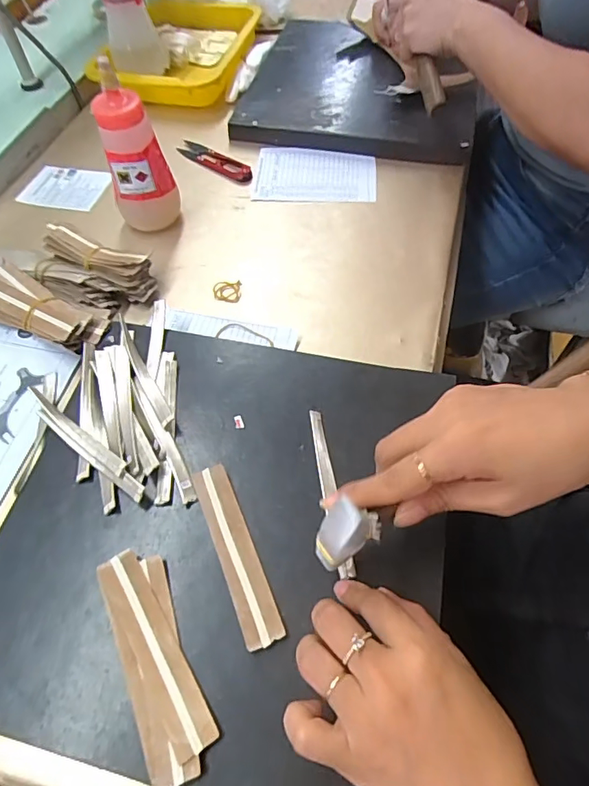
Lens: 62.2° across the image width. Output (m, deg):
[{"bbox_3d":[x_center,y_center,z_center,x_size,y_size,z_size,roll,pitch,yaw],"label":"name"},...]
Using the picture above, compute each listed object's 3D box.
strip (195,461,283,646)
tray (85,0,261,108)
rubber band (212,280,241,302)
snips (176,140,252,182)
[{"bbox_3d":[-0.040,0.105,0.325,0.026,0.007,0.119,-22,61,-9],"label":"strip"},{"bbox_3d":[-0.168,-0.510,0.724,0.207,0.046,0.260,13,59,10],"label":"tray"},{"bbox_3d":[-0.067,-0.101,0.485,0.027,0.006,0.024,0,58,2],"label":"rubber band"},{"bbox_3d":[-0.097,-0.286,0.601,0.111,0.006,0.026,34,64,21],"label":"snips"}]

